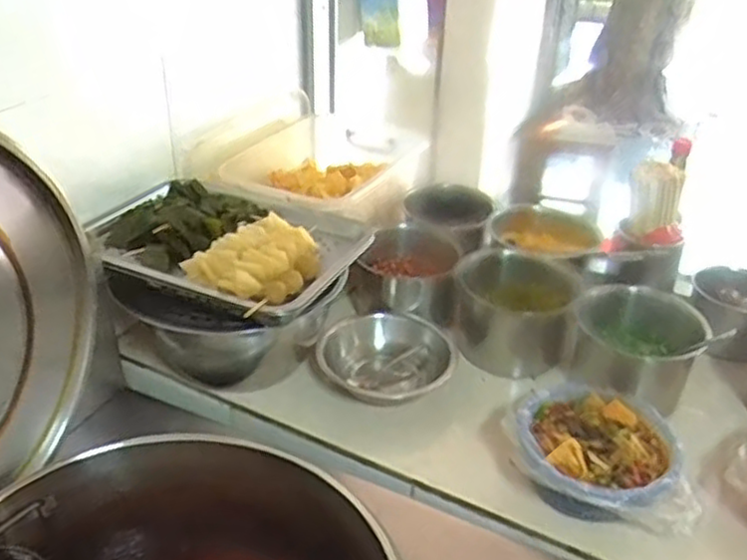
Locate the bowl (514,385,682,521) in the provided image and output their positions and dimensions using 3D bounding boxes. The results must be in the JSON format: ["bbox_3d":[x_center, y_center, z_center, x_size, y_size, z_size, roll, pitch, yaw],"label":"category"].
[{"bbox_3d":[0.253,0.200,0.850,0.174,0.065,0.171,2,31,-1],"label":"bowl"}]

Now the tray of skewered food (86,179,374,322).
[{"bbox_3d":[-0.196,-0.059,0.958,0.335,0.054,0.271,18,35,24],"label":"tray of skewered food"}]

